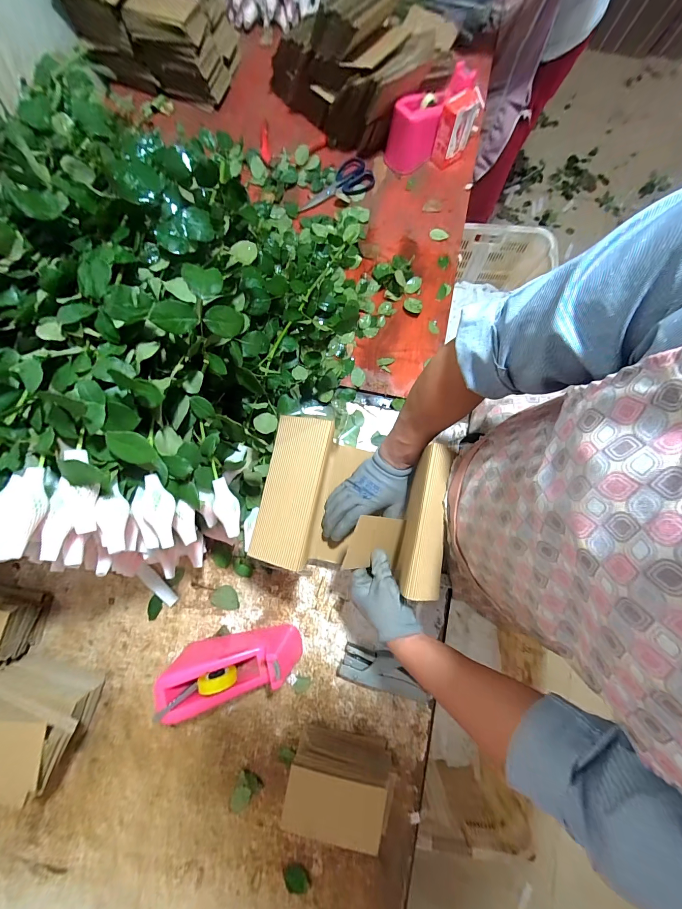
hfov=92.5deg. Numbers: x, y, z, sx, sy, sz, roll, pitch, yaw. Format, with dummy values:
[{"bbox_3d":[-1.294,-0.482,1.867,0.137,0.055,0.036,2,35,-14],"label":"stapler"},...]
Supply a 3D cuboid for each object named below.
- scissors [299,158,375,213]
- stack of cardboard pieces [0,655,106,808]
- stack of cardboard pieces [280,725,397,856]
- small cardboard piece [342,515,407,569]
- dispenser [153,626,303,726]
[{"bbox_3d":[-0.005,-0.601,0.738,0.188,0.013,0.089,-41,82,-7],"label":"scissors"},{"bbox_3d":[-0.462,0.396,0.482,0.161,0.147,0.102,12,79,3],"label":"stack of cardboard pieces"},{"bbox_3d":[-0.003,0.489,0.486,0.152,0.097,0.094,12,79,3],"label":"stack of cardboard pieces"},{"bbox_3d":[0.055,0.138,0.509,0.093,0.007,0.079,11,85,-22],"label":"small cardboard piece"},{"bbox_3d":[-0.167,0.339,0.516,0.201,0.102,0.082,-10,79,-2],"label":"dispenser"}]

